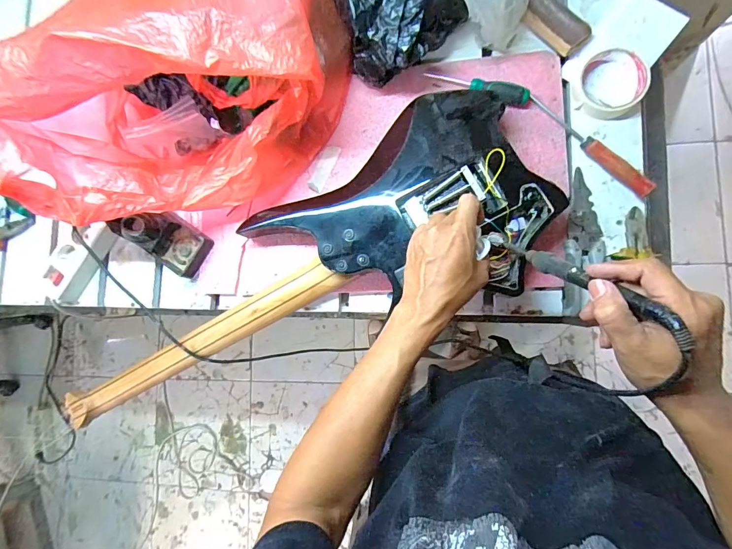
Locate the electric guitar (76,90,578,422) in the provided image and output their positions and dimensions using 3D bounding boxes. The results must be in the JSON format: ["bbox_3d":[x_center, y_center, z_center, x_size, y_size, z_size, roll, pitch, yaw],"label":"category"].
[{"bbox_3d":[-0.104,0.021,0.523,0.731,0.053,0.260,-29,83,10],"label":"electric guitar"}]

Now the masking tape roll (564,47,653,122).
[{"bbox_3d":[0.323,-0.255,0.500,0.096,0.027,0.086,-5,84,10],"label":"masking tape roll"}]

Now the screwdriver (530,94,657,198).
[{"bbox_3d":[0.301,-0.178,0.497,0.023,0.023,0.195,-41,80,5],"label":"screwdriver"}]

